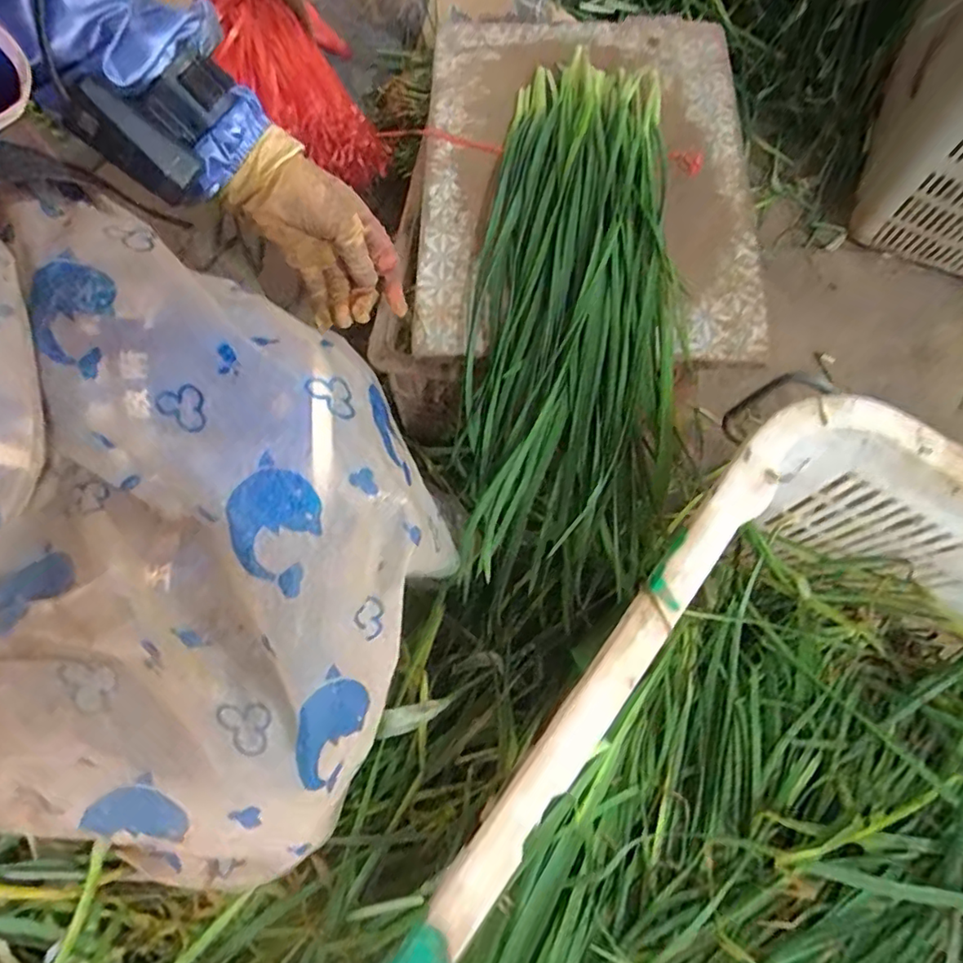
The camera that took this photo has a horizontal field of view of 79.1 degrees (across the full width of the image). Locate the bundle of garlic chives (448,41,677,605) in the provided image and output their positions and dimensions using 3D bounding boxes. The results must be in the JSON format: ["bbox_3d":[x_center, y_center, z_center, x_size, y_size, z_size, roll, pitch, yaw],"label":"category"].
[{"bbox_3d":[0.085,-0.162,0.529,0.181,0.076,0.527,5,77,4],"label":"bundle of garlic chives"}]

